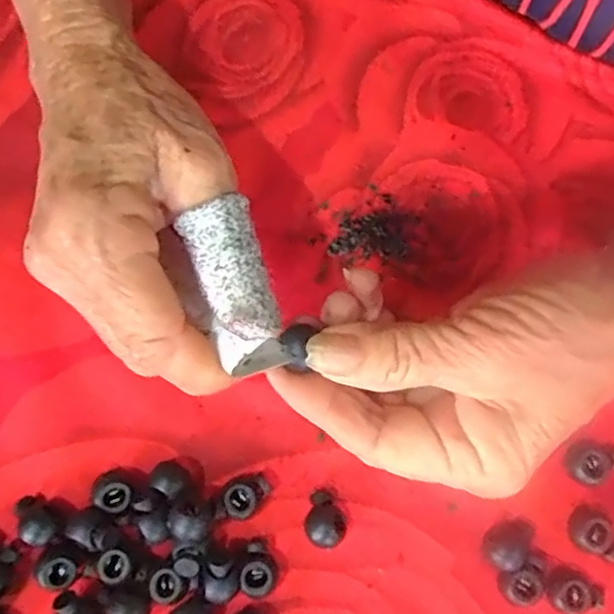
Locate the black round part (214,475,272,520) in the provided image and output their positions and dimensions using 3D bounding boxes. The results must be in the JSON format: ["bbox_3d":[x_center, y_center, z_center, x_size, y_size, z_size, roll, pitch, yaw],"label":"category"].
[{"bbox_3d":[-0.024,0.071,0.240,0.012,0.013,0.020,43,82,9],"label":"black round part"}]

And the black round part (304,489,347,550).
[{"bbox_3d":[0.007,0.079,0.239,0.014,0.013,0.019,13,79,3],"label":"black round part"}]

